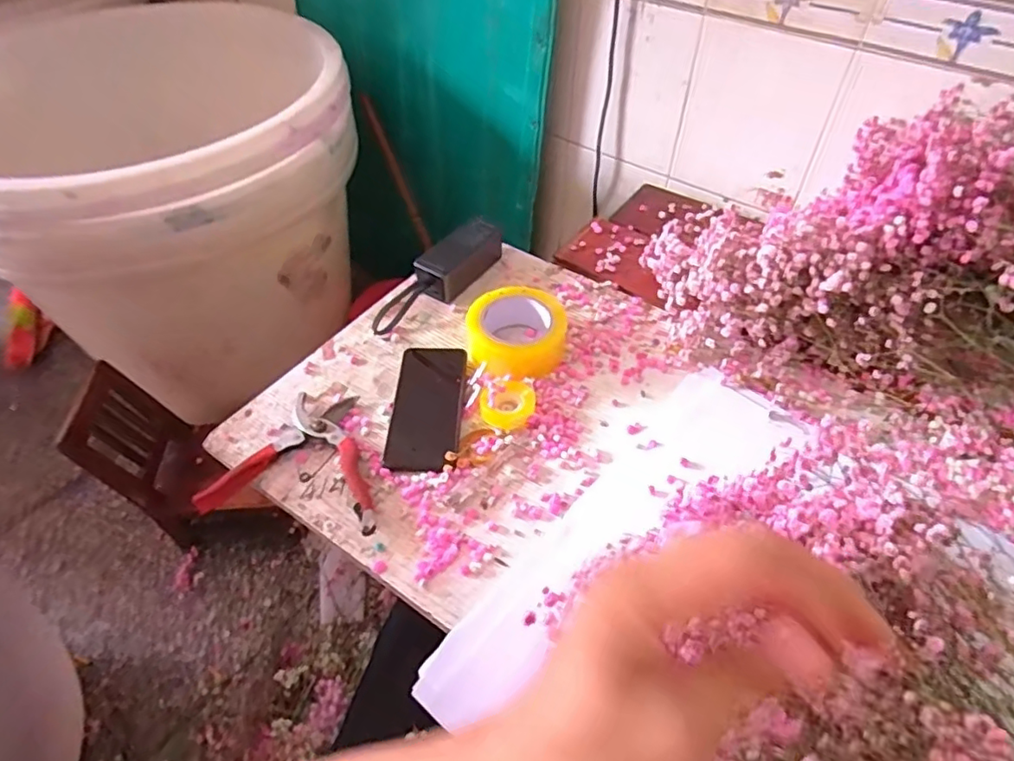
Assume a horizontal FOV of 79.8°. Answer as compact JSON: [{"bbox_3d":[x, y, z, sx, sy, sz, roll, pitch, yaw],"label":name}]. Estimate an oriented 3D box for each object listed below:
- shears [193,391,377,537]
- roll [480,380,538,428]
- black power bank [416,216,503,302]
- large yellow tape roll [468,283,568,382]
[{"bbox_3d":[-0.197,0.072,0.619,0.176,0.022,0.155,8,49,7],"label":"shears"},{"bbox_3d":[0.003,0.025,0.653,0.058,0.022,0.045,-26,54,-22],"label":"roll"},{"bbox_3d":[-0.063,-0.160,0.810,0.052,0.054,0.136,31,55,24],"label":"black power bank"},{"bbox_3d":[0.013,-0.059,0.716,0.118,0.058,0.129,3,48,2],"label":"large yellow tape roll"}]

